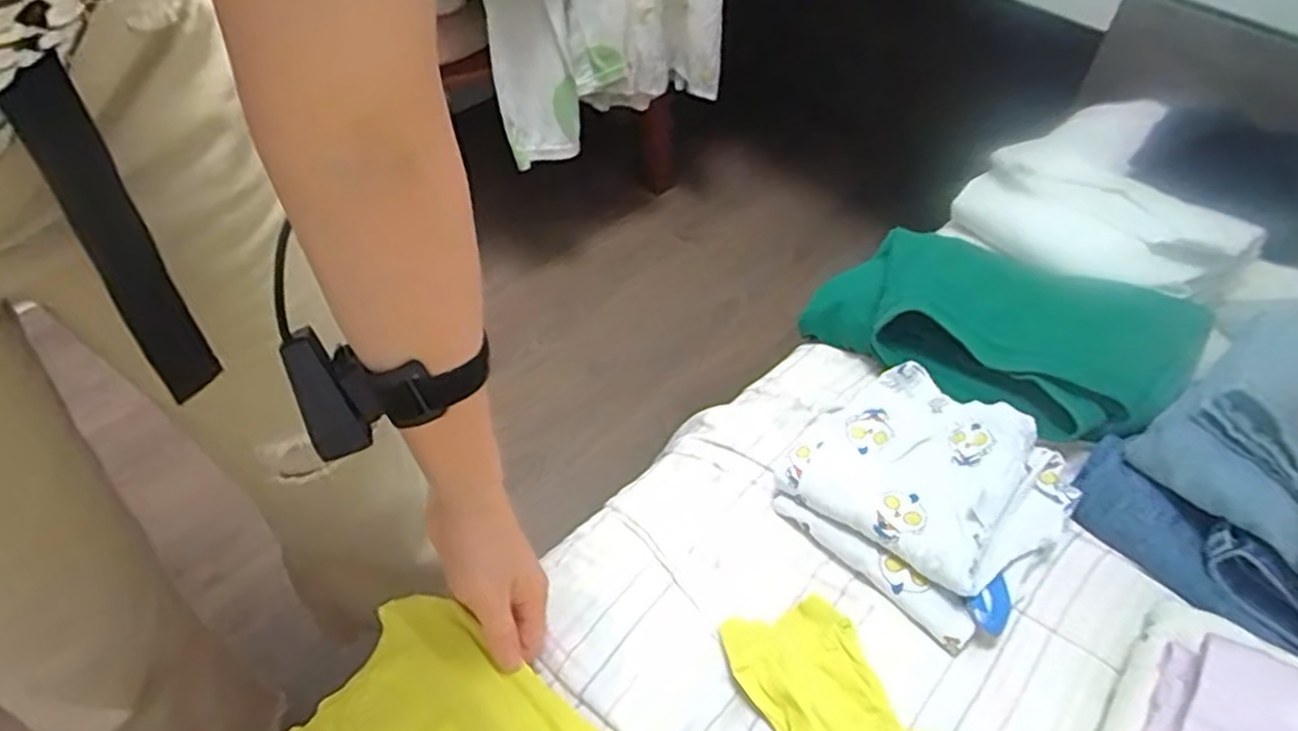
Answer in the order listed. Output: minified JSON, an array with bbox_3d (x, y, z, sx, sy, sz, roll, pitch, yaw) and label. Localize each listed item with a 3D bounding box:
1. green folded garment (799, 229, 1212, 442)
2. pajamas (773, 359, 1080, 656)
[{"bbox_3d":[0.289,-0.026,0.655,0.297,0.077,0.194,20,54,17],"label":"green folded garment"},{"bbox_3d":[0.199,0.087,0.550,0.161,0.058,0.174,-37,59,-25],"label":"pajamas"}]

